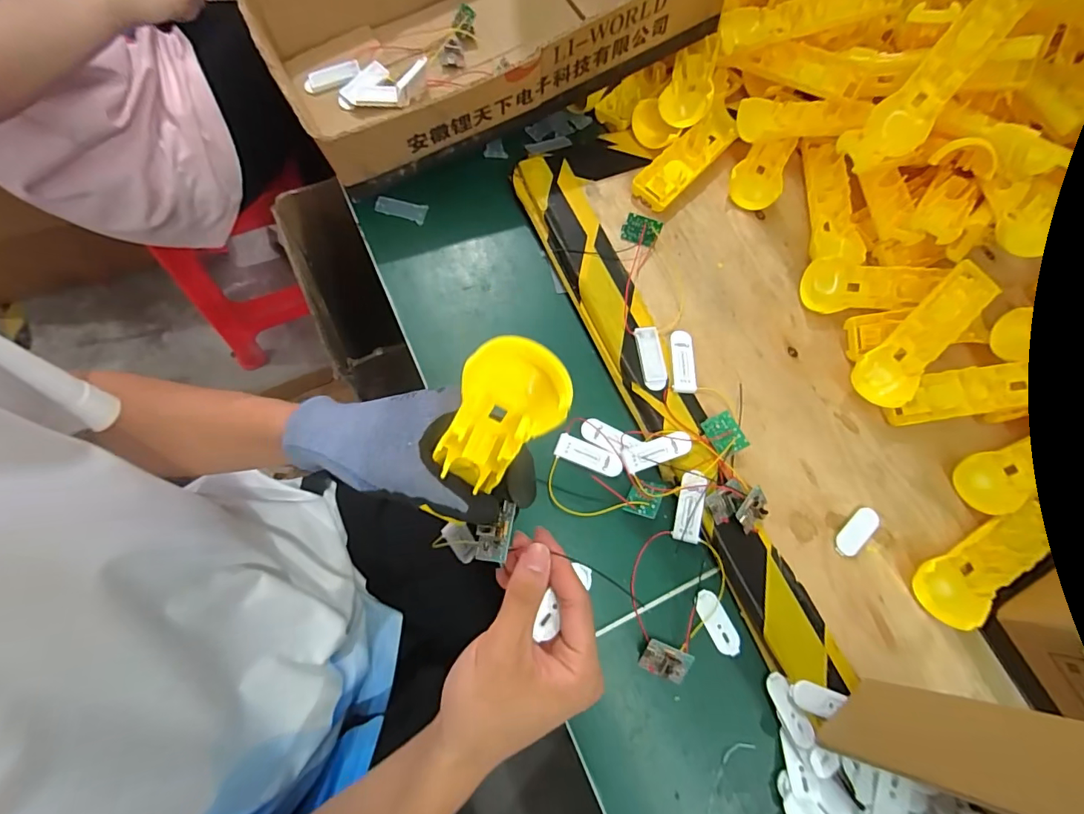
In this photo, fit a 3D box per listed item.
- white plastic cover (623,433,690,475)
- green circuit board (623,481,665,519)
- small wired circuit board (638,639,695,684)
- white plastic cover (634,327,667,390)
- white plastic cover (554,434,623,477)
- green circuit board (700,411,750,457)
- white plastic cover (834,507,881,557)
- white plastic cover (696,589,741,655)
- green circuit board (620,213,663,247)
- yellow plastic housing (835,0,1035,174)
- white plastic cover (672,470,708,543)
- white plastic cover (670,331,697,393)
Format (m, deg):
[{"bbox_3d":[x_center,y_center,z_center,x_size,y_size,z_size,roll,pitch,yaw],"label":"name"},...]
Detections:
[{"bbox_3d":[0.096,0.037,0.401,0.055,0.007,0.023,-20,76,7],"label":"white plastic cover"},{"bbox_3d":[0.084,0.073,0.392,0.026,0.008,0.038,13,42,19],"label":"green circuit board"},{"bbox_3d":[0.094,0.191,0.359,0.036,0.014,0.022,25,72,2],"label":"small wired circuit board"},{"bbox_3d":[0.097,-0.043,0.426,0.021,0.004,0.058,-6,73,-8],"label":"white plastic cover"},{"bbox_3d":[0.040,0.041,0.404,0.057,0.004,0.021,22,72,1],"label":"white plastic cover"},{"bbox_3d":[0.152,0.022,0.399,0.025,0.006,0.034,-31,68,14],"label":"green circuit board"},{"bbox_3d":[0.261,0.103,0.396,0.049,0.006,0.020,-41,81,-16],"label":"white plastic cover"},{"bbox_3d":[0.137,0.168,0.374,0.021,0.004,0.048,-26,77,-13],"label":"white plastic cover"},{"bbox_3d":[0.095,-0.169,0.460,0.035,0.024,0.005,14,32,-3],"label":"green circuit board"},{"bbox_3d":[0.355,-0.294,0.430,0.051,0.017,0.203,42,98,9],"label":"yellow plastic housing"},{"bbox_3d":[0.120,0.081,0.388,0.021,0.012,0.057,10,89,1],"label":"white plastic cover"},{"bbox_3d":[0.125,-0.040,0.428,0.020,0.010,0.058,3,72,-5],"label":"white plastic cover"}]

